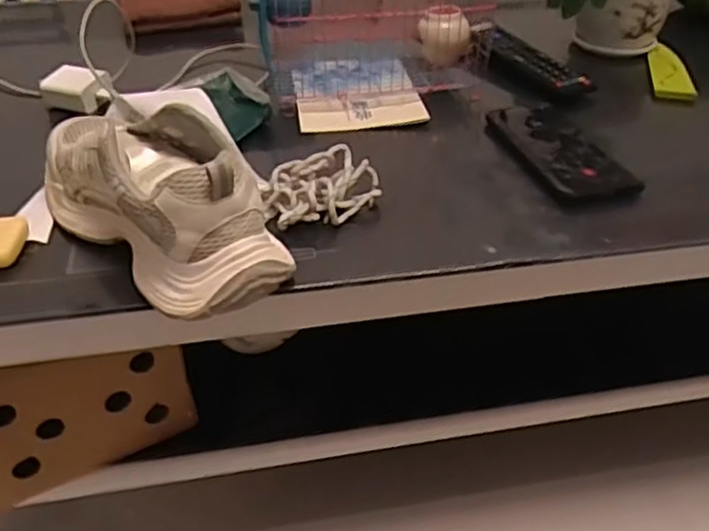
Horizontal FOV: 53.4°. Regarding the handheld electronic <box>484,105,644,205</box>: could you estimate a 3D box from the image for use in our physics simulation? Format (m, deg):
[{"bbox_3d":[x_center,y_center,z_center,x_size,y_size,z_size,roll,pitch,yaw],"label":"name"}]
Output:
[{"bbox_3d":[0.183,-0.105,0.644,0.074,0.017,0.155,-12,41,-15],"label":"handheld electronic"}]

